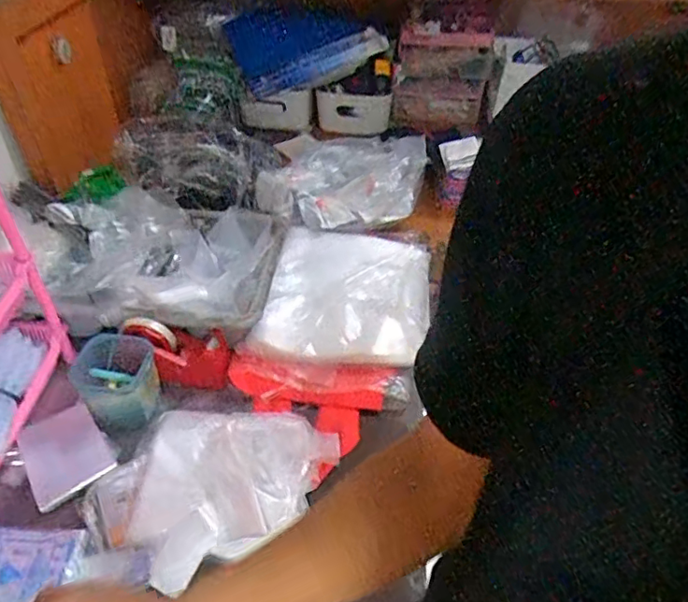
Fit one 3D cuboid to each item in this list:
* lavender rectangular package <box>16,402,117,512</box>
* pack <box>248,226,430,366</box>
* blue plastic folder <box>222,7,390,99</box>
[{"bbox_3d":[-0.375,0.199,0.764,0.097,0.019,0.133,-25,48,-25],"label":"lavender rectangular package"},{"bbox_3d":[0.009,-0.012,0.985,0.267,0.039,0.330,6,43,6],"label":"pack"},{"bbox_3d":[-0.081,-0.598,1.364,0.379,0.172,0.059,-16,45,-17],"label":"blue plastic folder"}]

